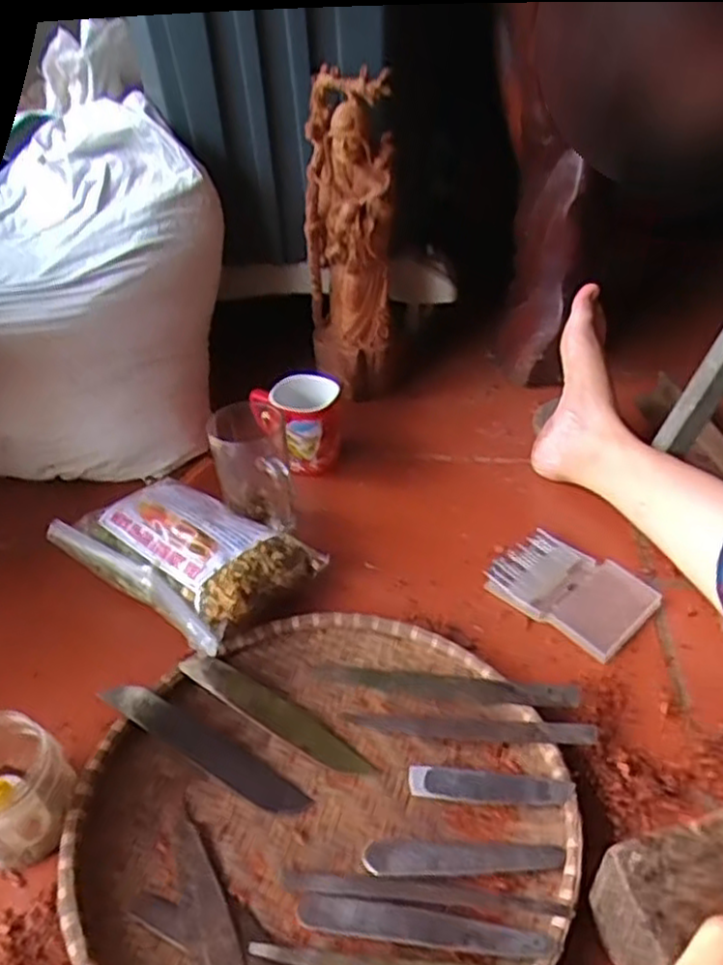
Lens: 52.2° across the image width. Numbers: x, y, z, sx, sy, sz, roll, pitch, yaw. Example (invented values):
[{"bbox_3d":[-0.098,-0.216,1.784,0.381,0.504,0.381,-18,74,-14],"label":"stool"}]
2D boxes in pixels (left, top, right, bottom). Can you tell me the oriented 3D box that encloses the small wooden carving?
[{"bbox_3d":[-0.014,-0.290,0.906,0.105,0.354,0.100,-3,37,-1],"label":"small wooden carving"}]

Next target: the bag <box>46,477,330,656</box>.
[{"bbox_3d":[-0.173,0.068,0.703,0.240,0.069,0.148,23,44,29],"label":"bag"}]

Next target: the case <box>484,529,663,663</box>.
[{"bbox_3d":[0.194,0.097,0.685,0.133,0.018,0.095,29,48,35],"label":"case"}]

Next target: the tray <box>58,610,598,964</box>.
[{"bbox_3d":[-0.023,0.220,0.526,0.336,0.031,0.313,-2,37,2],"label":"tray"}]

